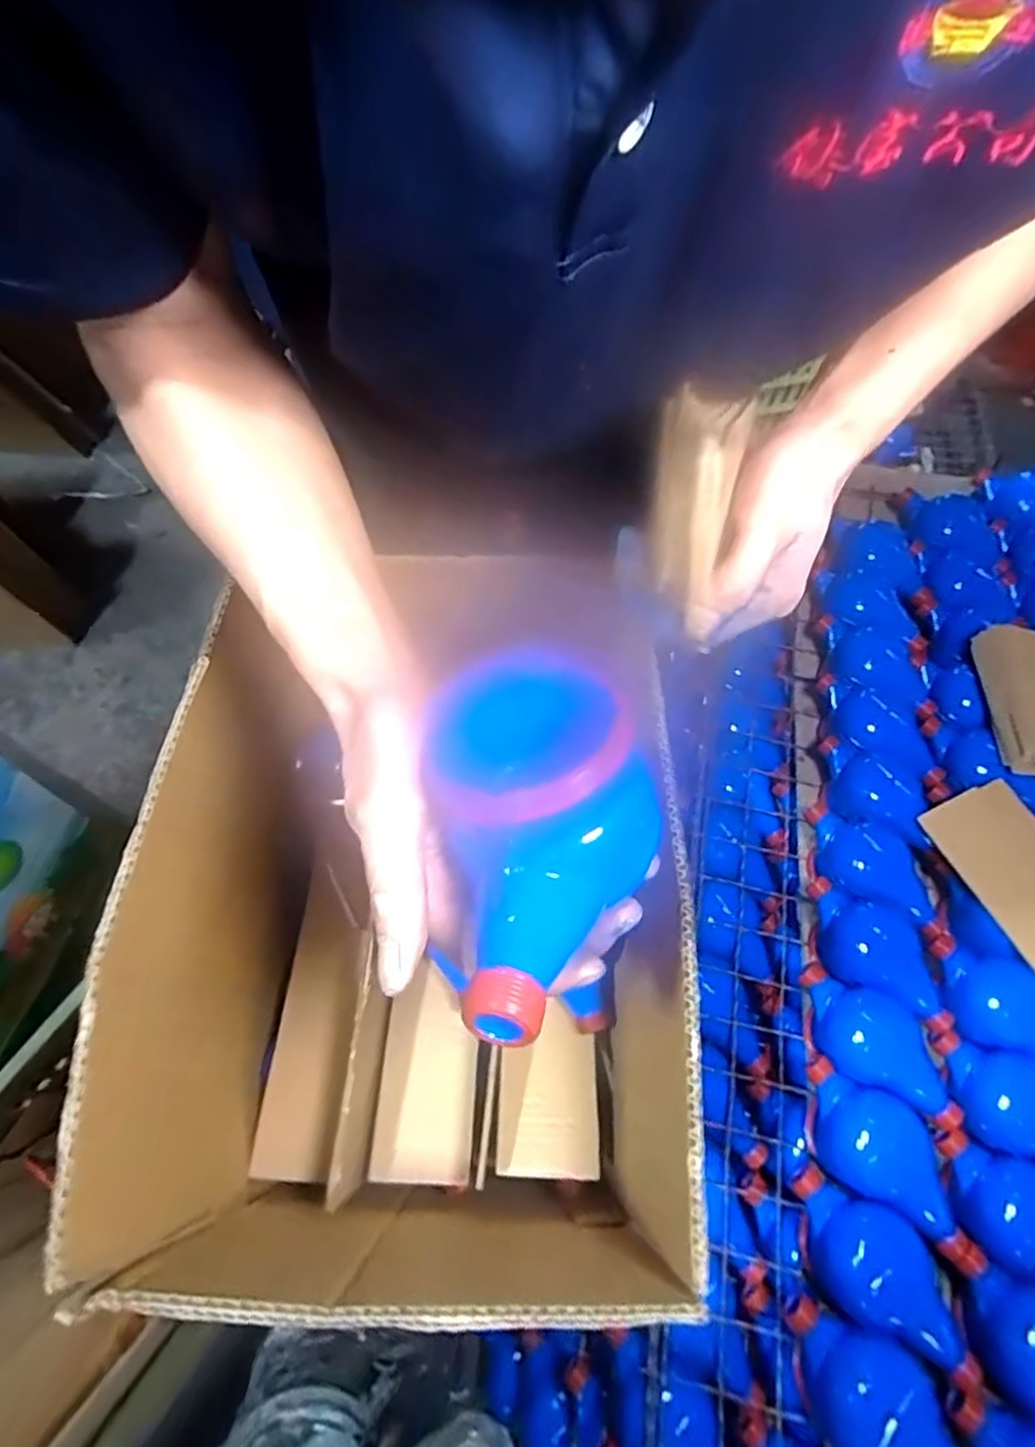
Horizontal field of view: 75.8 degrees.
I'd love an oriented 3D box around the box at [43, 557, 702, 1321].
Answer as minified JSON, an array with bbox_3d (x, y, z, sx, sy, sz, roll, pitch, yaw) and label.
[{"bbox_3d":[-0.071,0.130,0.459,0.298,0.236,0.380,0,65,-3],"label":"box"}]

